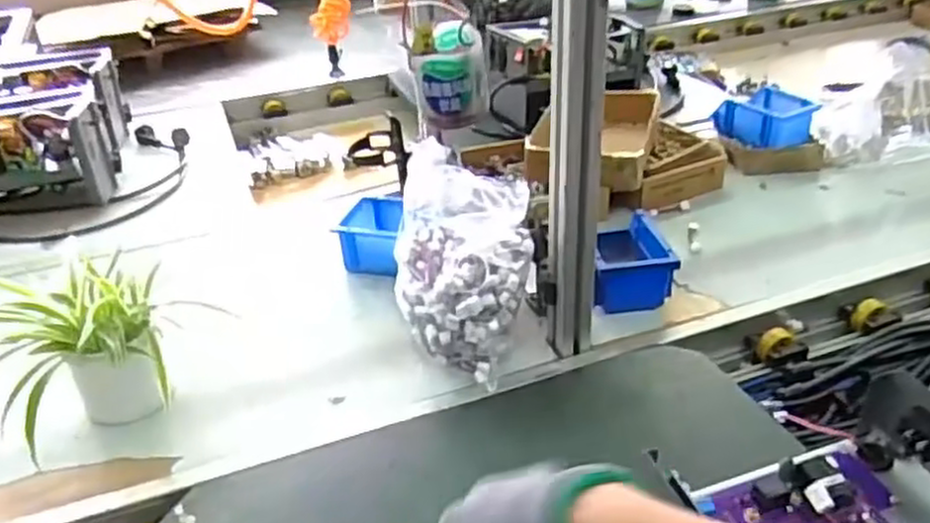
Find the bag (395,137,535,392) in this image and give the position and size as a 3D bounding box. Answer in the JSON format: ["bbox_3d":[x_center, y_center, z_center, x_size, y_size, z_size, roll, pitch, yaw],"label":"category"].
[{"bbox_3d":[-0.005,0.006,0.860,0.149,0.199,0.160,8,34,17],"label":"bag"}]

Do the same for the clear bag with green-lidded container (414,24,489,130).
[{"bbox_3d":[-0.012,-0.155,0.635,0.059,0.075,0.059,-3,33,-1],"label":"clear bag with green-lidded container"}]

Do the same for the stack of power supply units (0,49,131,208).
[{"bbox_3d":[-0.763,-0.228,1.332,0.281,0.163,0.417,-11,33,-12],"label":"stack of power supply units"}]

